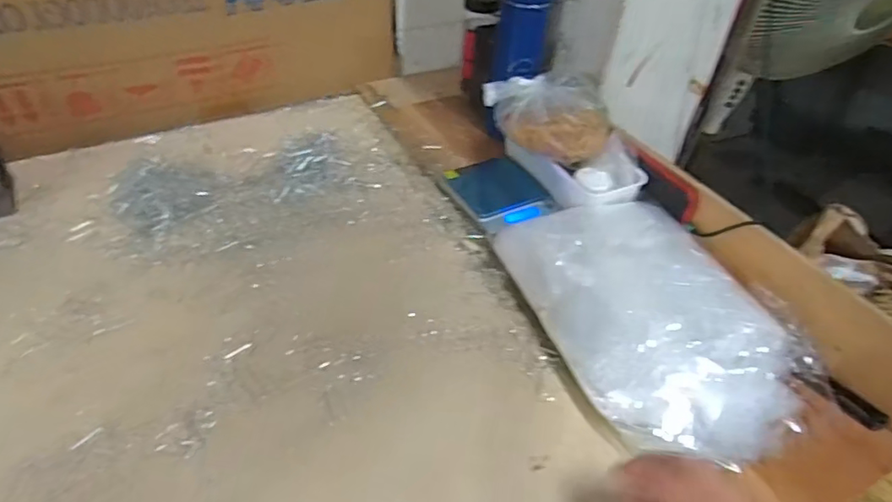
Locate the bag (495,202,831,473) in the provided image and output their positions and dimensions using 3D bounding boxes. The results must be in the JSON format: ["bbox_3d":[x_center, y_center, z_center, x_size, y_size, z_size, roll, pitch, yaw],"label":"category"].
[{"bbox_3d":[0.196,0.058,0.539,0.202,0.063,0.290,-16,46,-21],"label":"bag"}]

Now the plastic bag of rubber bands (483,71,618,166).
[{"bbox_3d":[0.119,-0.161,0.660,0.142,0.067,0.098,3,42,-1],"label":"plastic bag of rubber bands"}]

